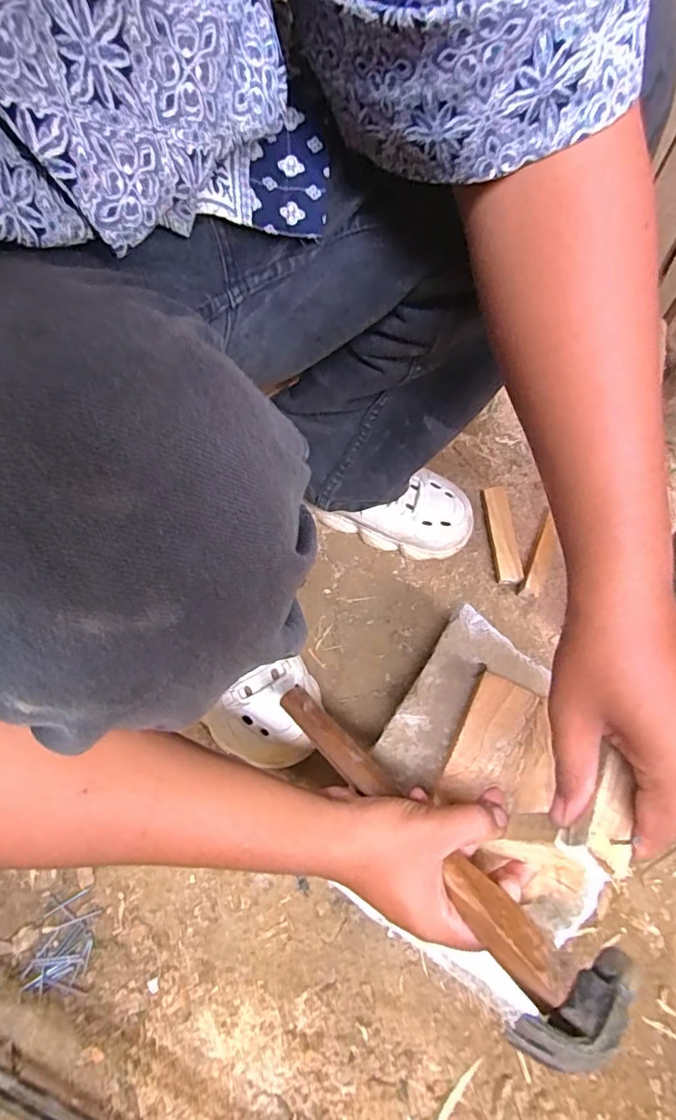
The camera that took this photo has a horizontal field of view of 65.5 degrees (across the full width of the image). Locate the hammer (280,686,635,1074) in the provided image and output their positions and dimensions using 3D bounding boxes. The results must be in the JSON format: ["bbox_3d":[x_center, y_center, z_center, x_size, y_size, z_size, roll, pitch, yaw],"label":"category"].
[{"bbox_3d":[0.045,0.192,0.350,0.277,0.030,0.081,34,30,27],"label":"hammer"}]

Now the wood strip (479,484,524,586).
[{"bbox_3d":[0.191,-0.030,0.611,0.026,0.019,0.122,-4,63,0],"label":"wood strip"}]

